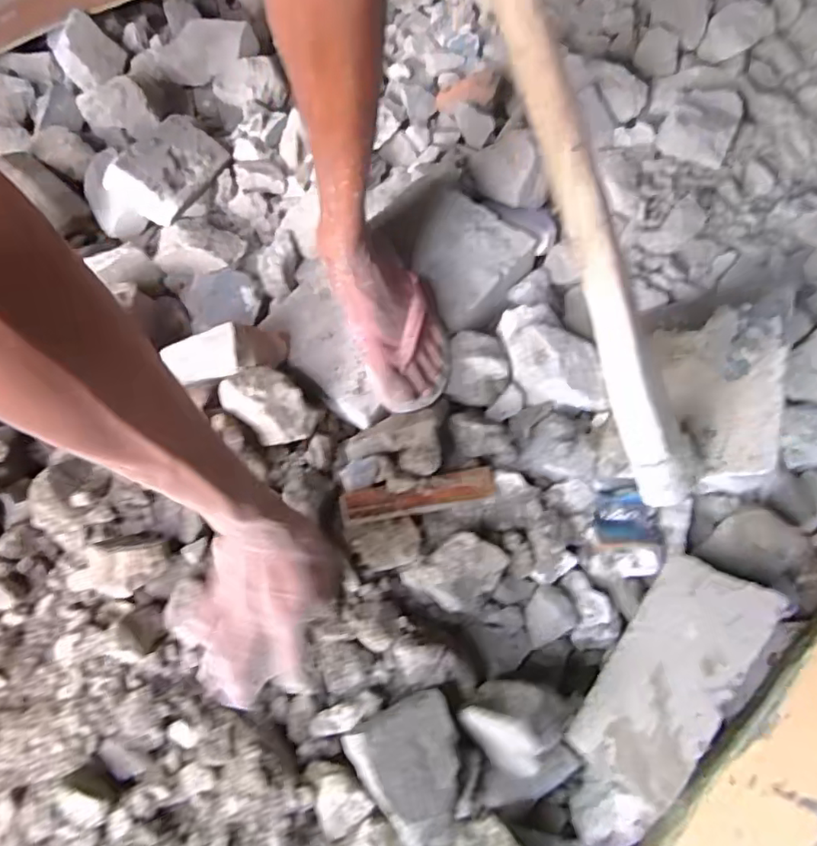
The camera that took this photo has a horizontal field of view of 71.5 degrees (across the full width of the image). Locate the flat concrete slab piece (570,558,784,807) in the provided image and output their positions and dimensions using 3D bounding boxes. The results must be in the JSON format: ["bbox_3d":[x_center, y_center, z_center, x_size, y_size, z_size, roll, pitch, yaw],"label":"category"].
[{"bbox_3d":[0.243,0.235,0.530,0.098,0.026,0.219,33,86,16],"label":"flat concrete slab piece"}]

